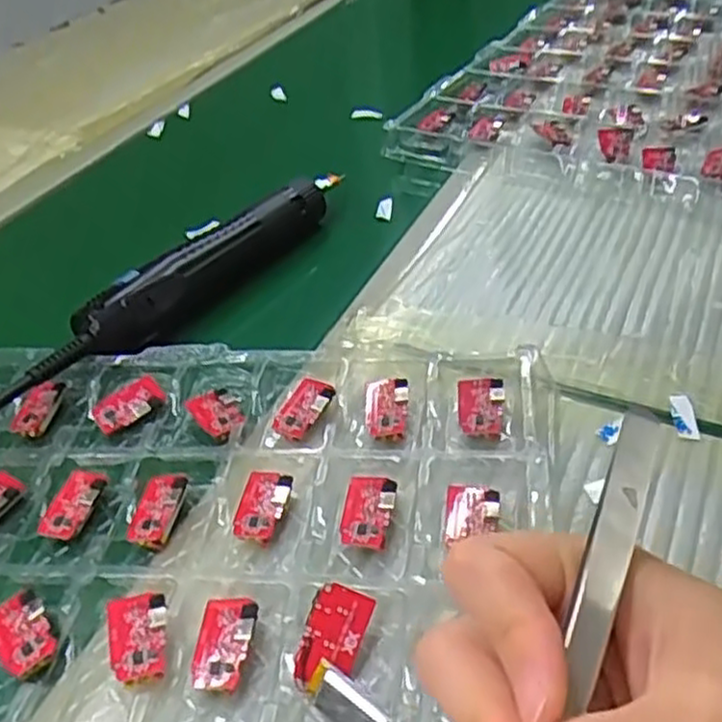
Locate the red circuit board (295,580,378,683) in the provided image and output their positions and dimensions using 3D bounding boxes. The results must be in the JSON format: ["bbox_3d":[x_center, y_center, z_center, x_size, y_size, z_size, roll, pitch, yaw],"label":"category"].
[{"bbox_3d":[-0.010,0.100,0.277,0.021,0.004,0.034,19,69,4],"label":"red circuit board"}]

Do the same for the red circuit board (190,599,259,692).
[{"bbox_3d":[-0.051,0.105,0.281,0.021,0.004,0.034,-6,46,16],"label":"red circuit board"}]

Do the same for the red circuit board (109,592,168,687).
[{"bbox_3d":[-0.084,0.105,0.286,0.022,0.008,0.035,-10,40,-5],"label":"red circuit board"}]

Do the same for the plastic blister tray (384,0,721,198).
[{"bbox_3d":[0.300,-0.271,0.664,0.366,0.015,0.492,17,45,26],"label":"plastic blister tray"}]

